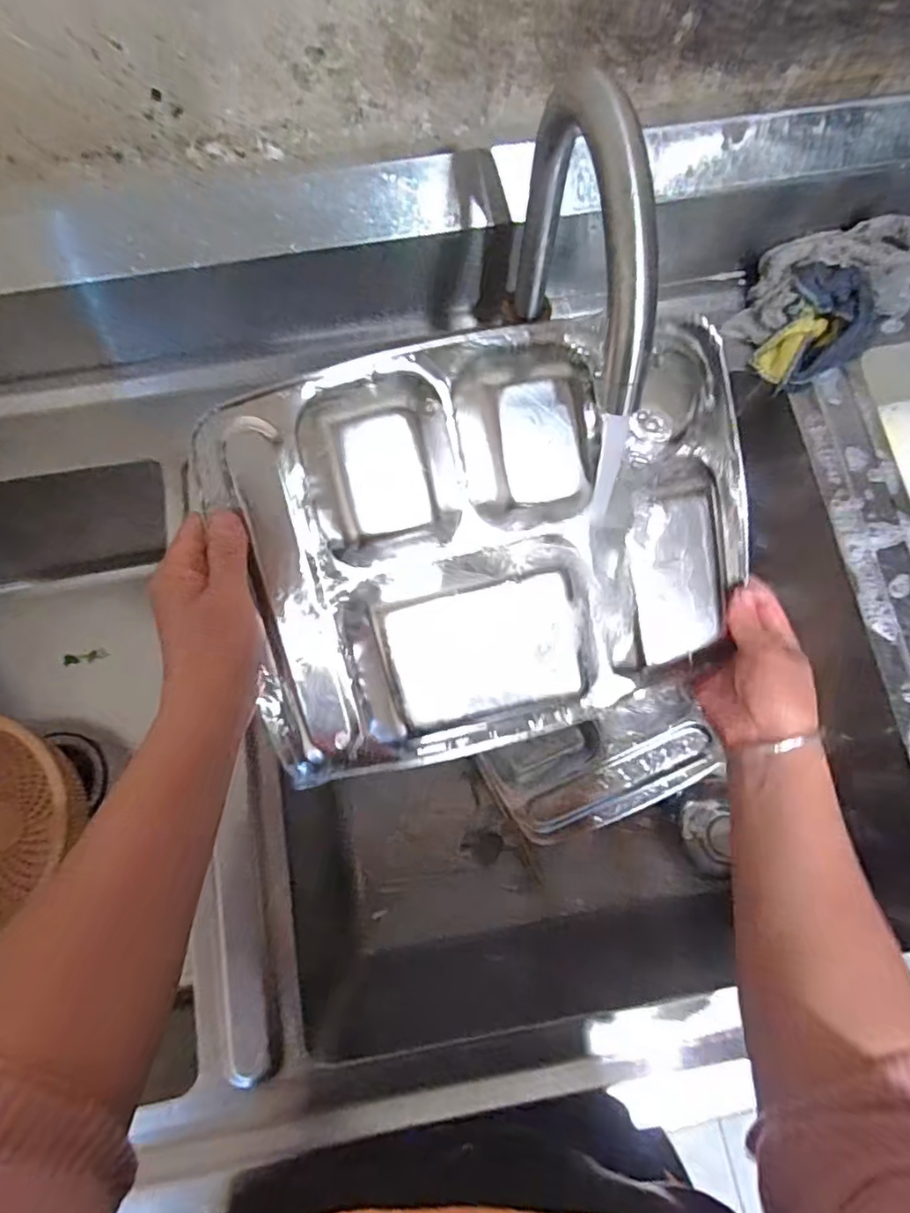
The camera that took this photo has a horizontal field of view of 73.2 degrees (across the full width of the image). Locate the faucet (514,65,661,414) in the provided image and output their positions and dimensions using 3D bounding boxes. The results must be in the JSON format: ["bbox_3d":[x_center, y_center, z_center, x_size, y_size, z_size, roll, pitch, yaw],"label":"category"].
[{"bbox_3d":[0.070,-0.186,0.351,0.023,0.191,0.185,-9,77,-2],"label":"faucet"}]

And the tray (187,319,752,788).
[{"bbox_3d":[0.034,-0.038,0.395,0.343,0.026,0.255,-16,103,-6],"label":"tray"}]

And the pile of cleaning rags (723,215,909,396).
[{"bbox_3d":[0.329,-0.279,0.549,0.145,0.071,0.122,-44,80,-9],"label":"pile of cleaning rags"}]

